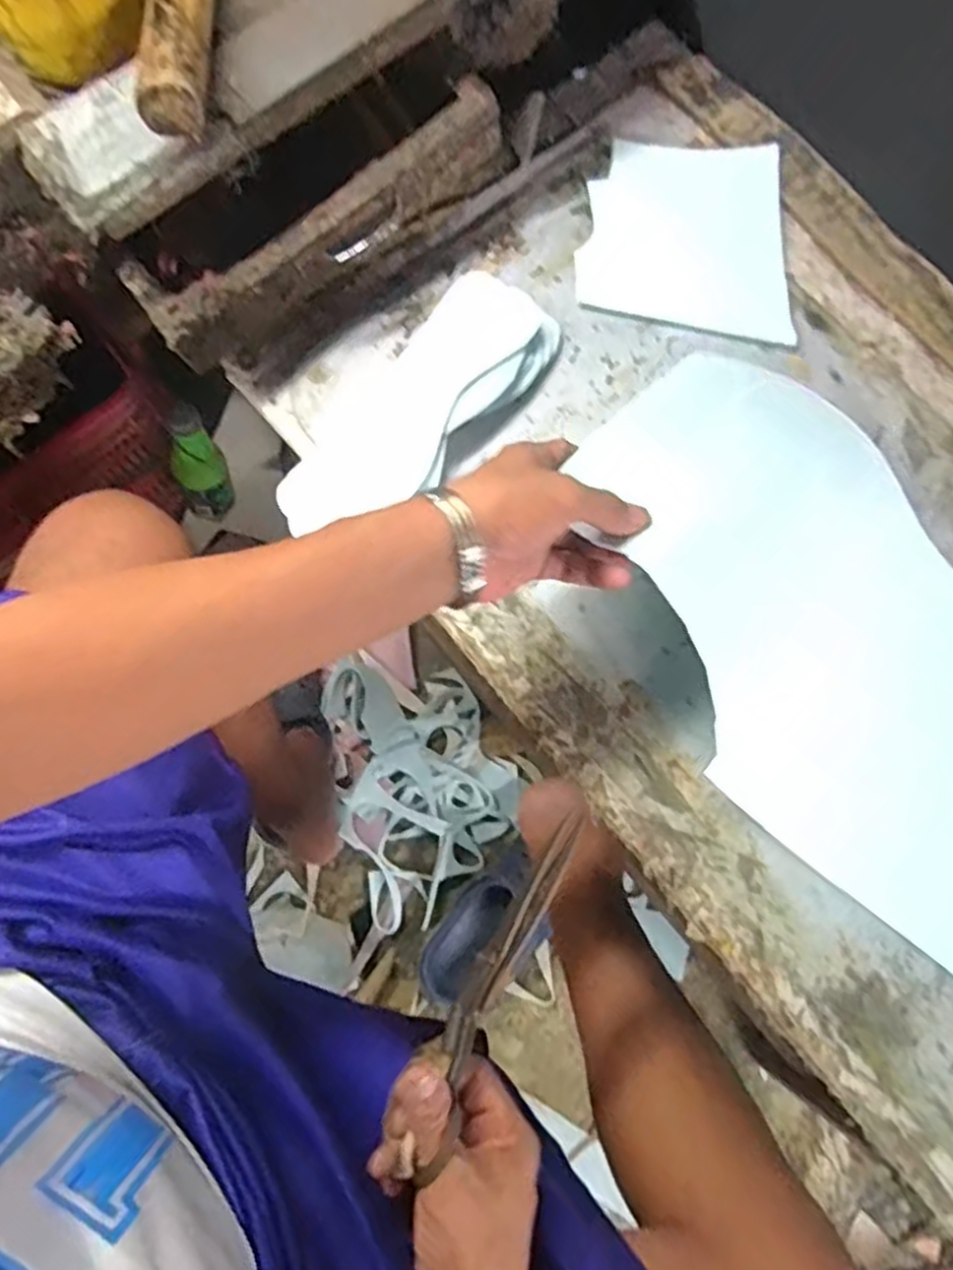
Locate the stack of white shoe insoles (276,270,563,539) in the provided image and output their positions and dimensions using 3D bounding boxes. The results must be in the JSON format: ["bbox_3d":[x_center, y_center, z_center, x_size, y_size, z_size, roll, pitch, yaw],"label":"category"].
[{"bbox_3d":[-0.040,-0.173,0.589,0.097,0.033,0.254,36,78,7],"label":"stack of white shoe insoles"}]

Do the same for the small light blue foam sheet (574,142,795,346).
[{"bbox_3d":[0.177,-0.336,0.645,0.171,0.013,0.173,6,76,0],"label":"small light blue foam sheet"}]

